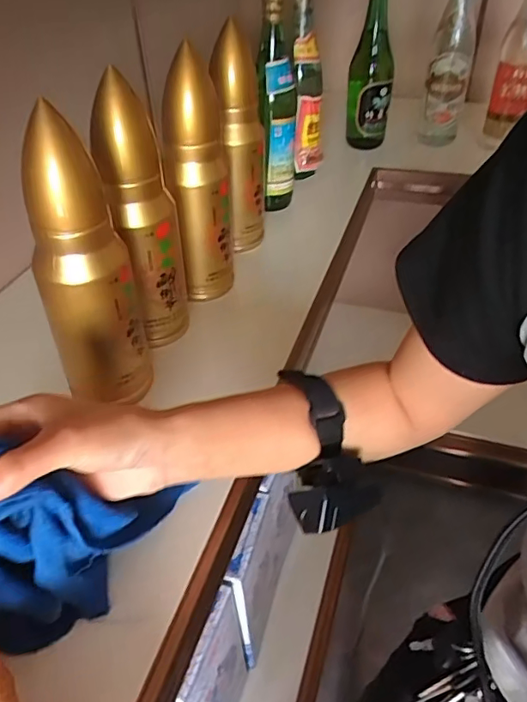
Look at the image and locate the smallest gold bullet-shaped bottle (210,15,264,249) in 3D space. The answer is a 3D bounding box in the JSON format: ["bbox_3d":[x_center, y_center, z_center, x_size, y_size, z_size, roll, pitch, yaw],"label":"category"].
[{"bbox_3d":[-0.026,-0.233,0.615,0.055,0.235,0.049,-1,41,1],"label":"smallest gold bullet-shaped bottle"}]

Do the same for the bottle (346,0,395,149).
[{"bbox_3d":[0.179,-0.467,0.865,0.071,0.272,0.066,6,41,9],"label":"bottle"}]

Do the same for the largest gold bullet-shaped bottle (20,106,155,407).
[{"bbox_3d":[-0.139,-0.058,0.417,0.069,0.226,0.067,-14,42,-14],"label":"largest gold bullet-shaped bottle"}]

